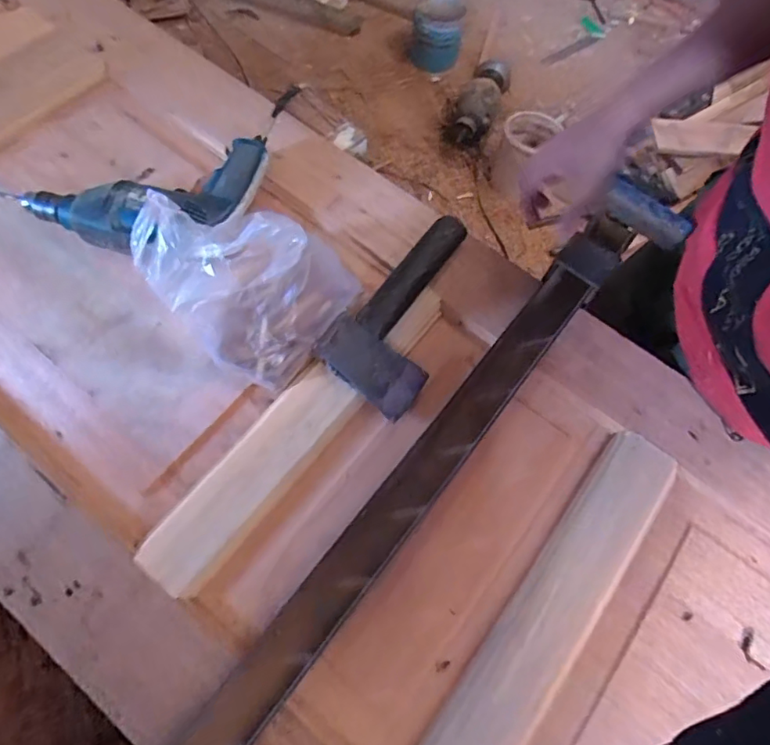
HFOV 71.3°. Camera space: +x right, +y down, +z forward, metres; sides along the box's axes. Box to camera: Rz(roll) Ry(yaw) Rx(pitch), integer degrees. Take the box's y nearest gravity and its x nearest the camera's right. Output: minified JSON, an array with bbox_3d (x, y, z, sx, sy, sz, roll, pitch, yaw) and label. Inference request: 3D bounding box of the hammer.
[{"bbox_3d":[0.034,-0.070,0.591,0.111,0.038,0.233,34,69,11],"label":"hammer"}]

